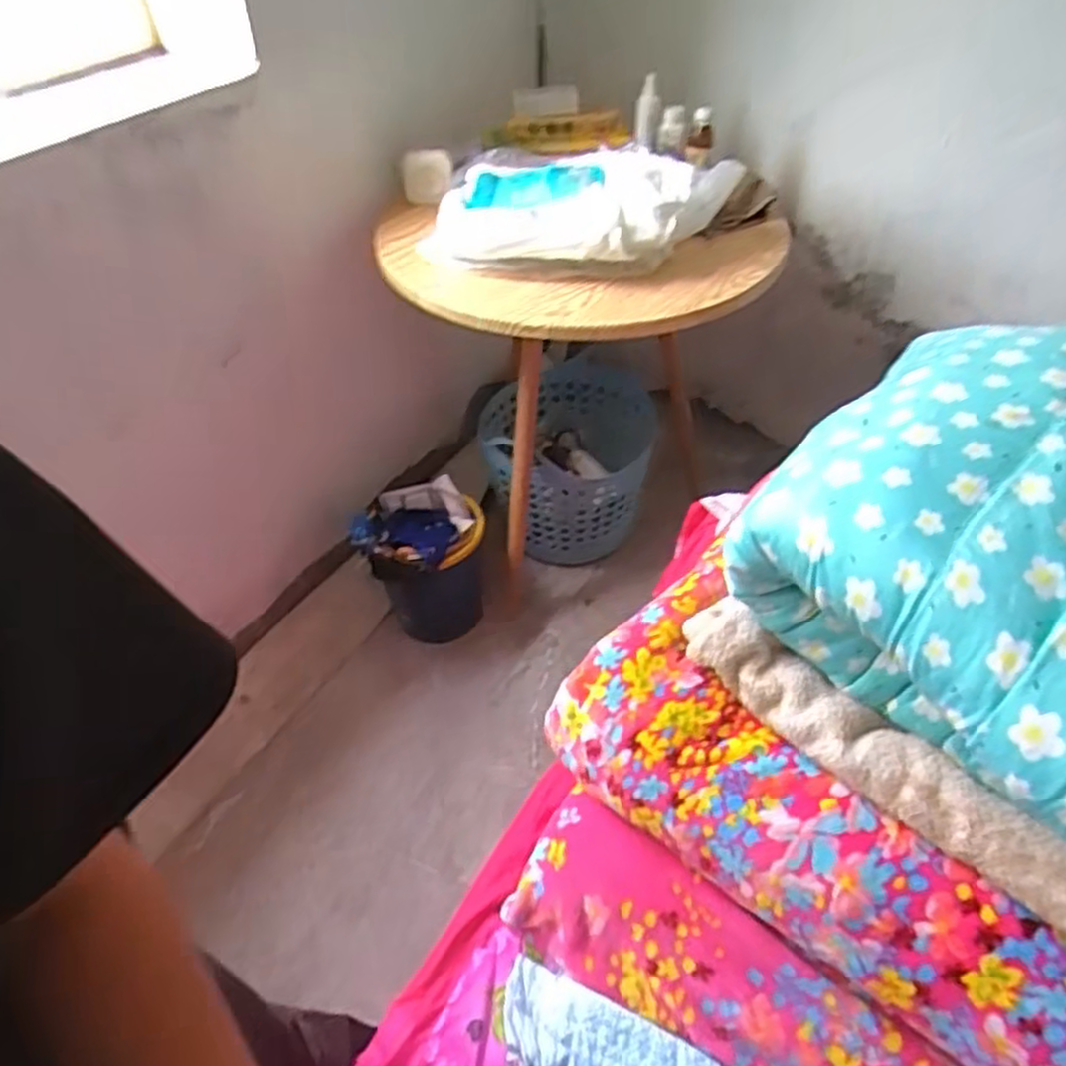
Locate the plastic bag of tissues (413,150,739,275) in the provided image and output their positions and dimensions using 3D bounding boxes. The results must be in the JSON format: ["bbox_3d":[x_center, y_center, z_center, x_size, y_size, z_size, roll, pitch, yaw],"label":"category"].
[{"bbox_3d":[0.073,-0.483,1.187,0.428,0.117,0.251,13,47,14],"label":"plastic bag of tissues"}]

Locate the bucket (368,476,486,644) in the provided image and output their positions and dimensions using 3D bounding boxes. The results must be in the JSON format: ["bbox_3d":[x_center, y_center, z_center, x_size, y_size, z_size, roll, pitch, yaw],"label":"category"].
[{"bbox_3d":[-0.195,0.063,1.529,0.205,0.246,0.205,-1,45,1],"label":"bucket"}]

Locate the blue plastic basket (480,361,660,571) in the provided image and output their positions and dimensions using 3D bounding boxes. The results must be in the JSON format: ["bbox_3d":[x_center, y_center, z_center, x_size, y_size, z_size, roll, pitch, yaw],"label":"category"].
[{"bbox_3d":[0.079,-0.145,1.684,0.374,0.301,0.317,2,46,3],"label":"blue plastic basket"}]

